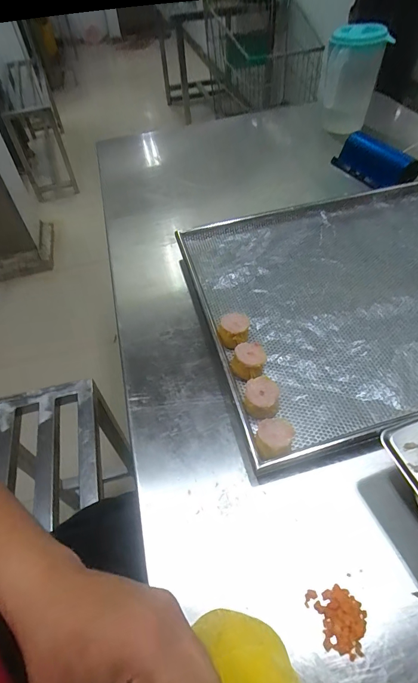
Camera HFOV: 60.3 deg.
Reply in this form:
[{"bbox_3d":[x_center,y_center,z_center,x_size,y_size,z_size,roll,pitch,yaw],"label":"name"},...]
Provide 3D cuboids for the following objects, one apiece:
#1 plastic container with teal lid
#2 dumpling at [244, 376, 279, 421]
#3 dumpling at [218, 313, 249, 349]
[{"bbox_3d":[0.320,-0.576,0.806,0.122,0.193,0.095,7,52,11],"label":"plastic container with teal lid"},{"bbox_3d":[0.060,0.066,0.407,0.036,0.031,0.042,3,52,8],"label":"dumpling"},{"bbox_3d":[0.032,-0.011,0.463,0.037,0.034,0.040,3,52,8],"label":"dumpling"}]

